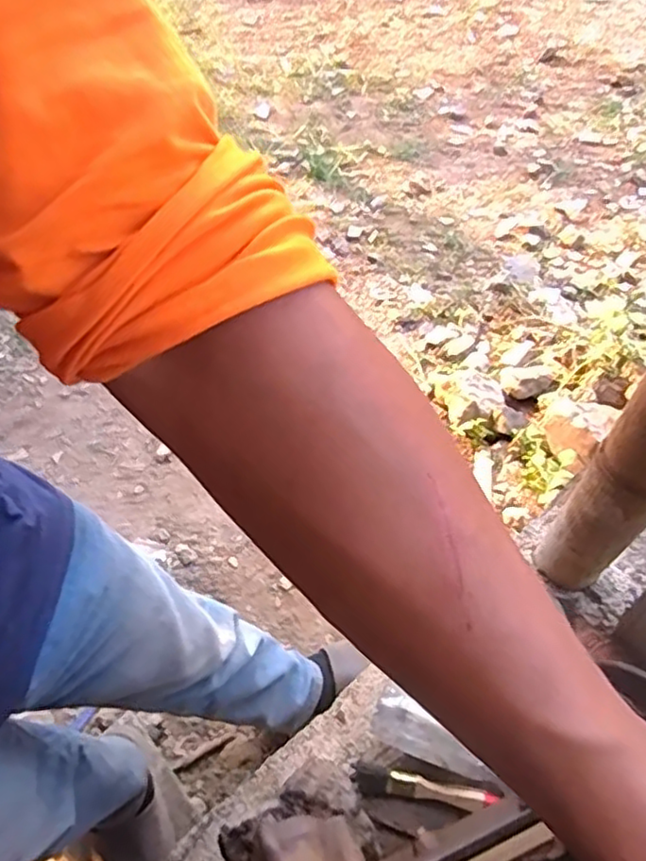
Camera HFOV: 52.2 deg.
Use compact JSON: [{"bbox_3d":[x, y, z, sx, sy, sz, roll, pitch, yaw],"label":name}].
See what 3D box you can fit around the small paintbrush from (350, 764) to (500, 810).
[{"bbox_3d":[0.108,0.389,0.716,0.151,0.021,0.025,8,56,8],"label":"small paintbrush"}]

